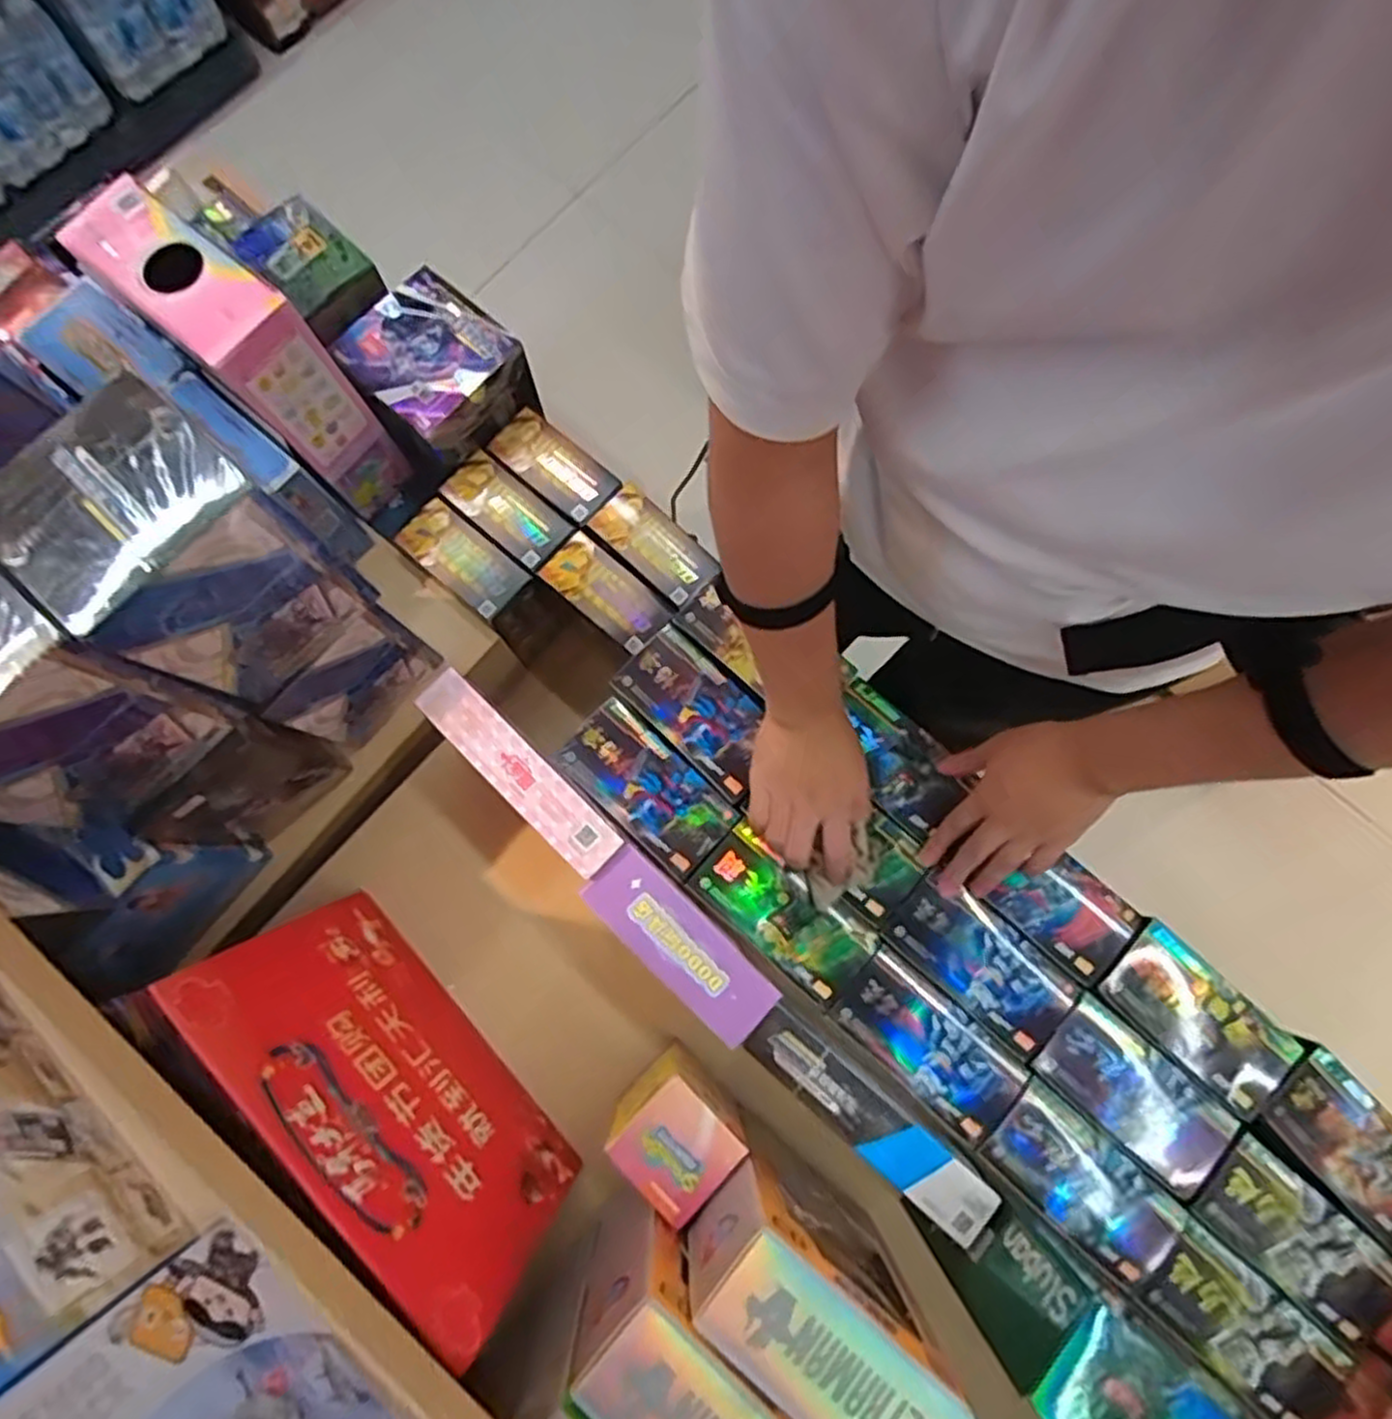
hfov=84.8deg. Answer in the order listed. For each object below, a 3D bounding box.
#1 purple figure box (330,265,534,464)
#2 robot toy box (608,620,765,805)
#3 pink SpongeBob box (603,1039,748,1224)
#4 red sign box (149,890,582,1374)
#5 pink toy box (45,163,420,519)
[{"bbox_3d":[-0.232,-0.303,0.687,0.123,0.073,0.123,-40,83,-8],"label":"purple figure box"},{"bbox_3d":[0.003,0.000,0.657,0.145,0.025,0.077,44,82,7],"label":"robot toy box"},{"bbox_3d":[-0.013,0.307,0.572,0.080,0.110,0.072,-44,83,-8],"label":"pink SpongeBob box"},{"bbox_3d":[-0.213,0.268,0.543,0.009,0.199,0.287,-44,83,11],"label":"red sign box"},{"bbox_3d":[-0.361,-0.285,0.632,0.185,0.210,0.071,40,81,6],"label":"pink toy box"}]

